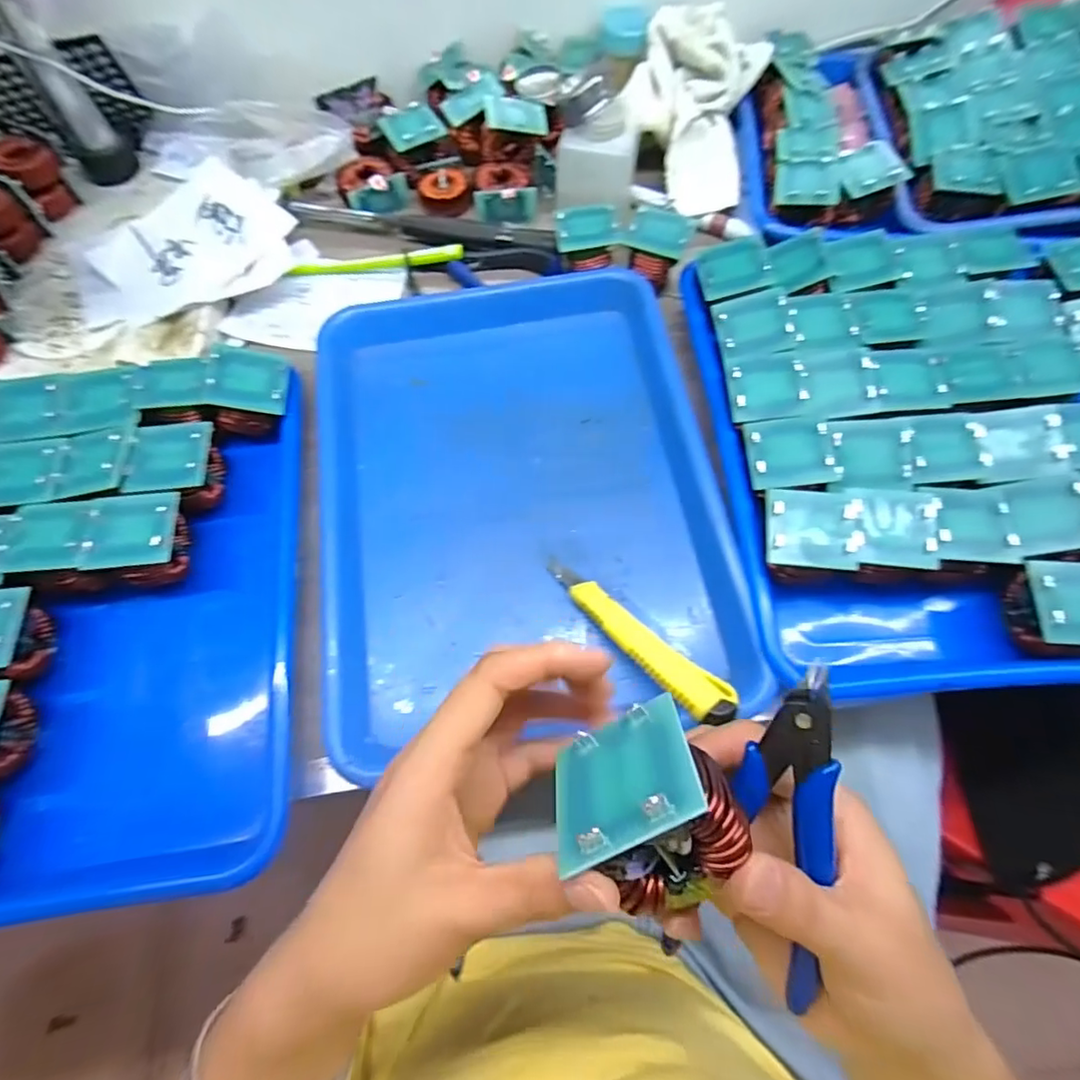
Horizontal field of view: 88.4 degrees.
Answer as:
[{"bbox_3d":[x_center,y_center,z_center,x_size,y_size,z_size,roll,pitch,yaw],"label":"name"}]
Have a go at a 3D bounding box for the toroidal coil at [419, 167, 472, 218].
[{"bbox_3d":[-0.082,-0.301,0.483,0.042,0.023,0.034,-10,66,-3],"label":"toroidal coil"}]

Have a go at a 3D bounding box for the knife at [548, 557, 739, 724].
[{"bbox_3d":[0.052,0.053,0.318,0.022,0.006,0.135,-40,56,-15],"label":"knife"}]

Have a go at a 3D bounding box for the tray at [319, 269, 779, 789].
[{"bbox_3d":[-0.017,-0.041,0.367,0.238,0.033,0.324,-9,66,-3],"label":"tray"}]

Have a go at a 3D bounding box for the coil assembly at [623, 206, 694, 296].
[{"bbox_3d":[0.087,-0.219,0.425,0.043,0.044,0.045,16,67,8],"label":"coil assembly"}]

